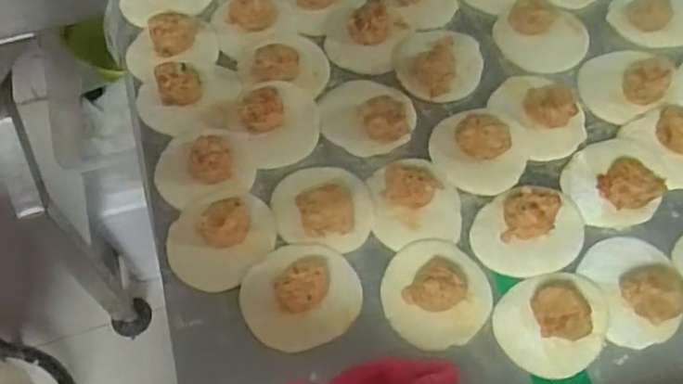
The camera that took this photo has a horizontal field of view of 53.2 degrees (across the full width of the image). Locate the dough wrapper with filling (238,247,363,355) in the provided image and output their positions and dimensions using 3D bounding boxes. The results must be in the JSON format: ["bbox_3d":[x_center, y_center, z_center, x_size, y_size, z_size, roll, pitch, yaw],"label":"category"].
[{"bbox_3d":[-0.033,0.080,0.547,0.095,0.034,0.083,-20,63,-9],"label":"dough wrapper with filling"}]

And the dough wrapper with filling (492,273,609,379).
[{"bbox_3d":[0.166,0.098,0.522,0.090,0.039,0.077,-19,65,-6],"label":"dough wrapper with filling"}]

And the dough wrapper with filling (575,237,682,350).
[{"bbox_3d":[0.234,0.073,0.535,0.074,0.035,0.087,-13,62,-5],"label":"dough wrapper with filling"}]

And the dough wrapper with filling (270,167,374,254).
[{"bbox_3d":[-0.016,0.006,0.584,0.085,0.037,0.079,-1,62,1],"label":"dough wrapper with filling"}]

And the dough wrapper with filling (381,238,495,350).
[{"bbox_3d":[0.078,0.076,0.543,0.085,0.037,0.089,-1,62,1],"label":"dough wrapper with filling"}]

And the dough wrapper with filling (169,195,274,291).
[{"bbox_3d":[-0.100,0.035,0.563,0.074,0.035,0.090,37,69,19],"label":"dough wrapper with filling"}]

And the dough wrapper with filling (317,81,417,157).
[{"bbox_3d":[0.022,-0.073,0.626,0.089,0.029,0.074,9,62,6],"label":"dough wrapper with filling"}]

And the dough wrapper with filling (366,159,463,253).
[{"bbox_3d":[0.062,0.003,0.582,0.072,0.034,0.081,-7,62,-3],"label":"dough wrapper with filling"}]

